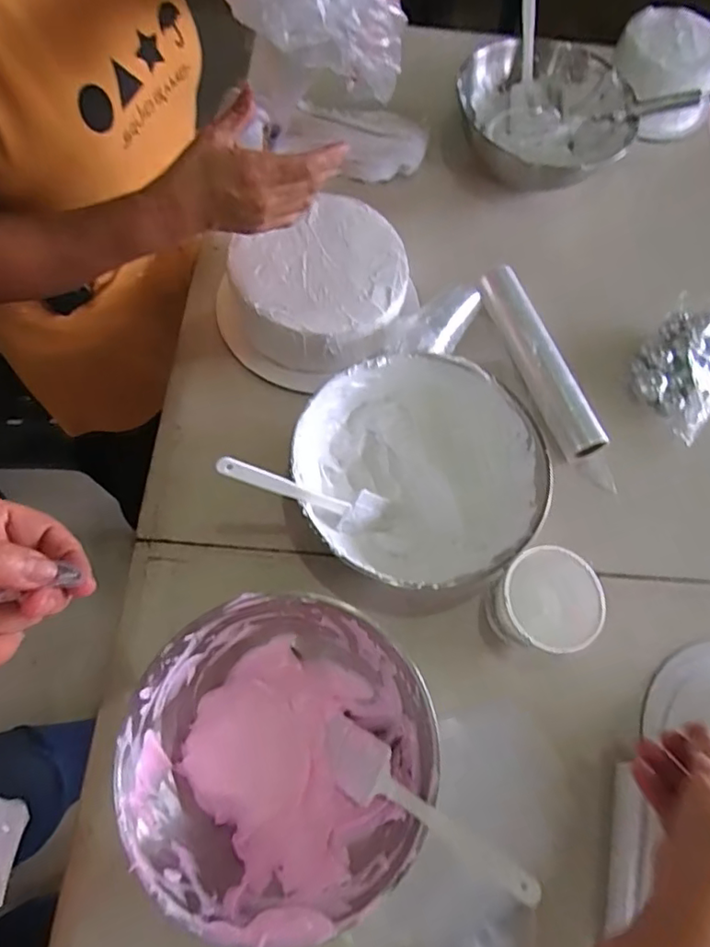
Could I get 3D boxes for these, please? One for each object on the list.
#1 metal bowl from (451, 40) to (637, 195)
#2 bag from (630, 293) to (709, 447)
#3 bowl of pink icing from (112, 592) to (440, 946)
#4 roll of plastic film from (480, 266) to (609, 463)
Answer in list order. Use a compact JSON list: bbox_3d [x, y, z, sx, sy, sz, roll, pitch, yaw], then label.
[{"bbox_3d":[0.252,-0.484,0.769,0.217,0.082,0.217,1,68,-3],"label":"metal bowl"},{"bbox_3d":[0.391,-0.130,0.675,0.099,0.045,0.158,35,70,11],"label":"bag"},{"bbox_3d":[-0.059,0.229,0.480,0.232,0.091,0.228,1,68,-3],"label":"bowl of pink icing"},{"bbox_3d":[0.205,-0.129,0.656,0.045,0.052,0.240,-21,70,-11],"label":"roll of plastic film"}]

